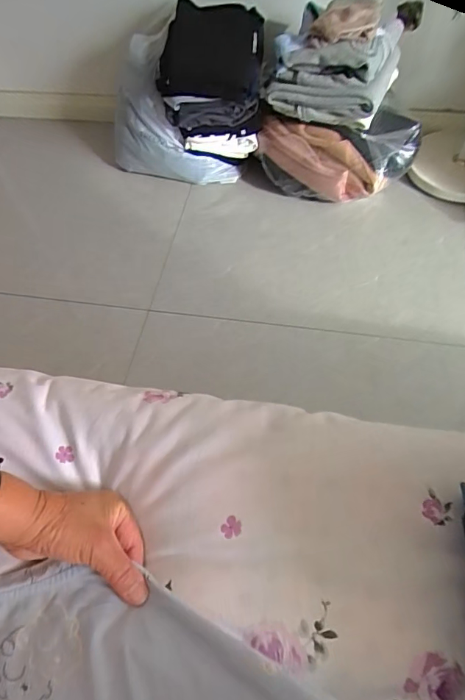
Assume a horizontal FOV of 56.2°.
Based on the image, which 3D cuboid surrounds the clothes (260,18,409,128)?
[{"bbox_3d":[0.246,-0.684,1.078,0.297,0.169,0.198,12,60,10],"label":"clothes"}]

